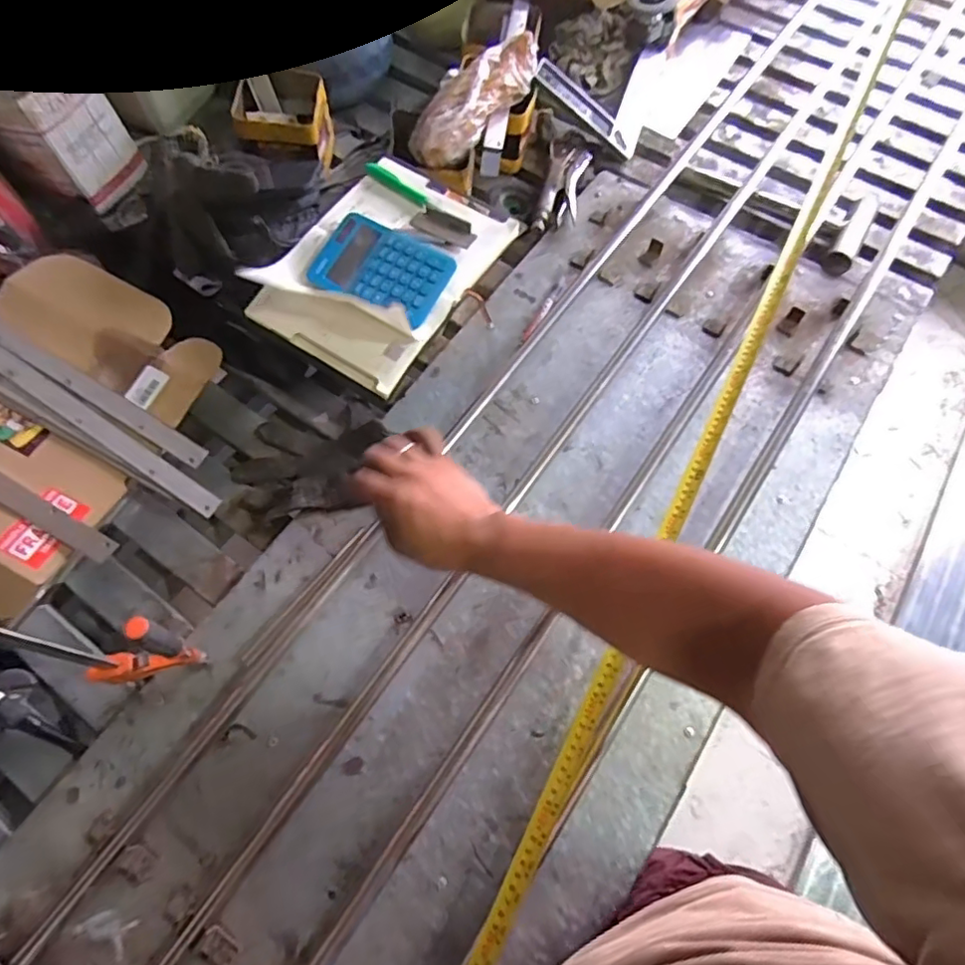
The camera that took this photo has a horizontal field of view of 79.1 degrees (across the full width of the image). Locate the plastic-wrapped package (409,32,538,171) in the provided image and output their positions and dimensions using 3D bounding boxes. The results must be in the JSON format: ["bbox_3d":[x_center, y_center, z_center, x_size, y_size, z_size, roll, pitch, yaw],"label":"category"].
[{"bbox_3d":[-0.015,-0.518,0.783,0.088,0.059,0.223,38,71,15],"label":"plastic-wrapped package"}]

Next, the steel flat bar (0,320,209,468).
[{"bbox_3d":[-0.459,-0.114,0.652,0.341,0.012,0.028,32,68,1],"label":"steel flat bar"}]

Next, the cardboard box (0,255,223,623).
[{"bbox_3d":[-0.488,-0.059,0.638,0.252,0.087,0.384,26,68,11],"label":"cardboard box"}]

